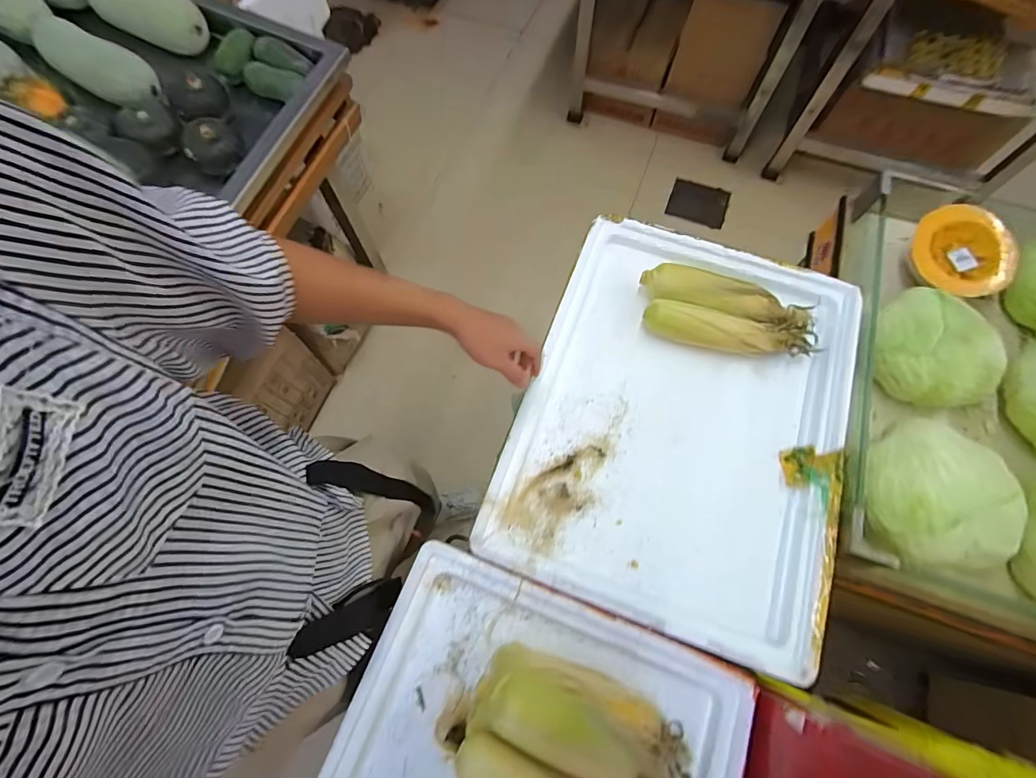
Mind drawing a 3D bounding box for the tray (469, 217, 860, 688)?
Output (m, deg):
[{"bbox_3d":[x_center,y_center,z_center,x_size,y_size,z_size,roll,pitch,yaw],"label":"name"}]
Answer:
[{"bbox_3d":[0.238,0.031,0.660,0.435,0.076,0.574,20,70,8],"label":"tray"}]

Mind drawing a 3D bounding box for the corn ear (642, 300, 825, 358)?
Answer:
[{"bbox_3d":[0.322,-0.084,0.699,0.250,0.048,0.049,14,70,6],"label":"corn ear"}]

